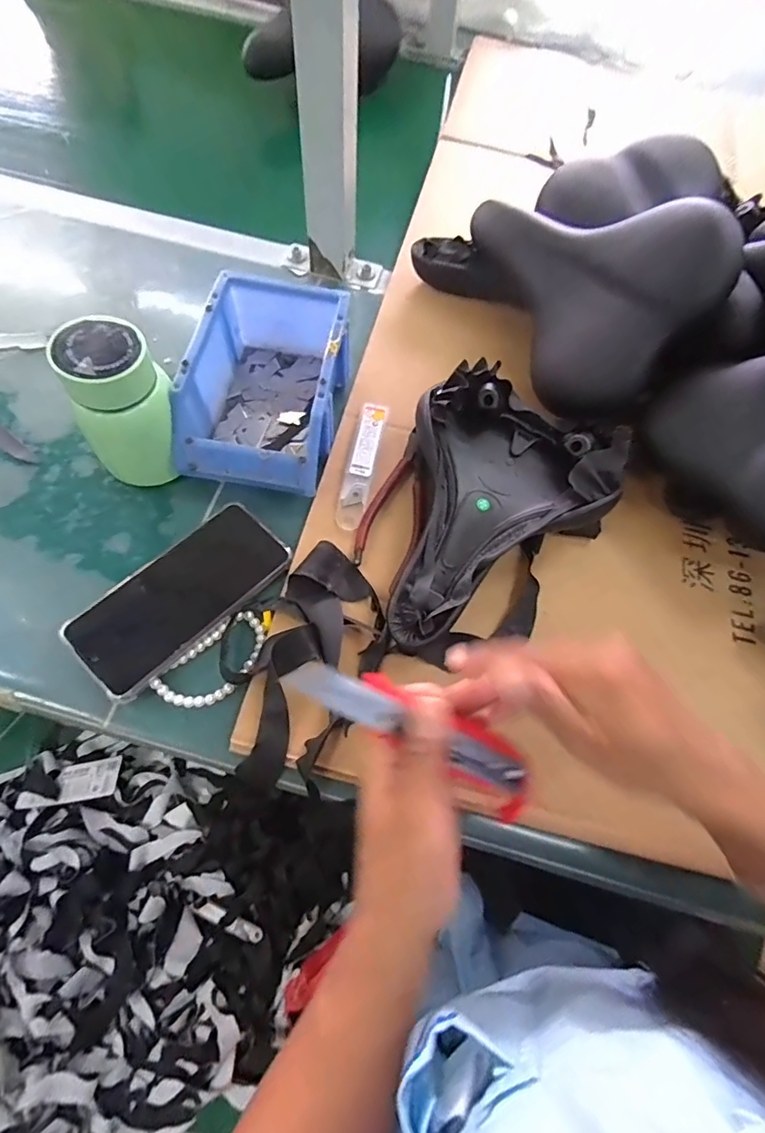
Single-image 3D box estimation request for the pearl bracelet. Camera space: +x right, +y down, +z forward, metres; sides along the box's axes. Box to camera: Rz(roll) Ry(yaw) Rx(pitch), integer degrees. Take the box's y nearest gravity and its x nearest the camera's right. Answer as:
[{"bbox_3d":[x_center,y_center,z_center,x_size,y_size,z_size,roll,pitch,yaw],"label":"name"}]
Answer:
[{"bbox_3d":[-0.123,0.072,0.366,0.045,0.004,0.086,43,71,15],"label":"pearl bracelet"}]

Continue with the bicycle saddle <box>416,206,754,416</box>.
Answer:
[{"bbox_3d":[0.143,-0.242,0.448,0.049,0.159,0.281,-13,38,-45],"label":"bicycle saddle"}]

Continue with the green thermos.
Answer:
[{"bbox_3d":[-0.198,-0.121,0.384,0.068,0.119,0.064,1,66,-2],"label":"green thermos"}]

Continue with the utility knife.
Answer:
[{"bbox_3d":[0.026,0.093,0.276,0.169,0.021,0.036,35,65,-21],"label":"utility knife"}]

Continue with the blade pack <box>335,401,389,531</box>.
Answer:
[{"bbox_3d":[-0.018,-0.089,0.427,0.026,0.013,0.120,10,66,2],"label":"blade pack"}]

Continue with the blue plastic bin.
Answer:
[{"bbox_3d":[-0.097,-0.160,0.429,0.118,0.073,0.189,8,66,1],"label":"blue plastic bin"}]

